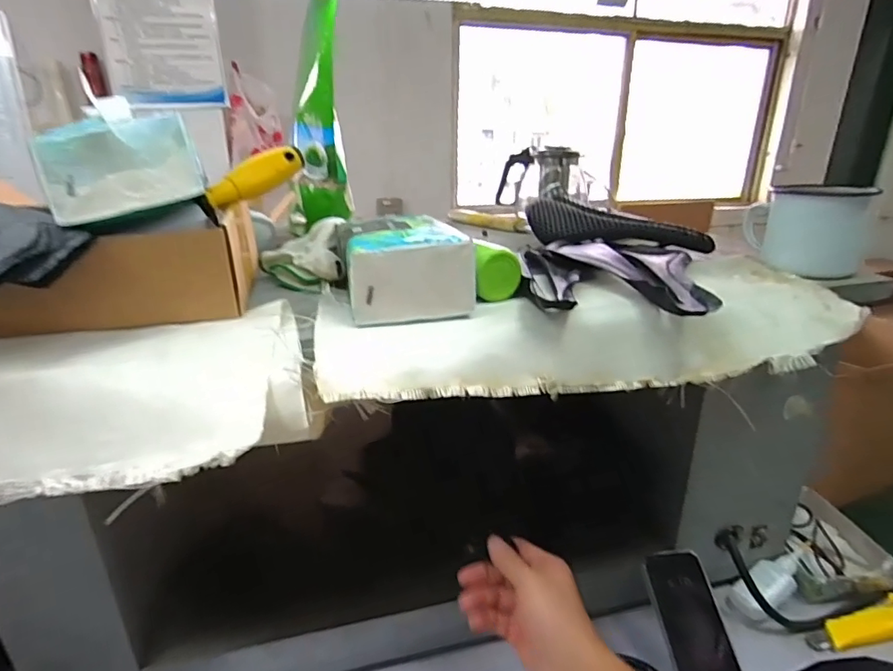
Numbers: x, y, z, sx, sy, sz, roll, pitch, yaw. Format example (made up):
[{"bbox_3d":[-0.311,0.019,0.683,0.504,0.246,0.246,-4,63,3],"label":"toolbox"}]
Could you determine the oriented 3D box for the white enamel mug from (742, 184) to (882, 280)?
[{"bbox_3d":[0.409,-0.124,0.589,0.116,0.090,0.077,11,24,27],"label":"white enamel mug"}]

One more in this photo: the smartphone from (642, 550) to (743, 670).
[{"bbox_3d":[0.284,0.334,0.587,0.078,0.015,0.164,0,54,-9],"label":"smartphone"}]

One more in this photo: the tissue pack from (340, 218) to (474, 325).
[{"bbox_3d":[-0.038,-0.058,0.457,0.106,0.074,0.112,-5,22,-13],"label":"tissue pack"}]

